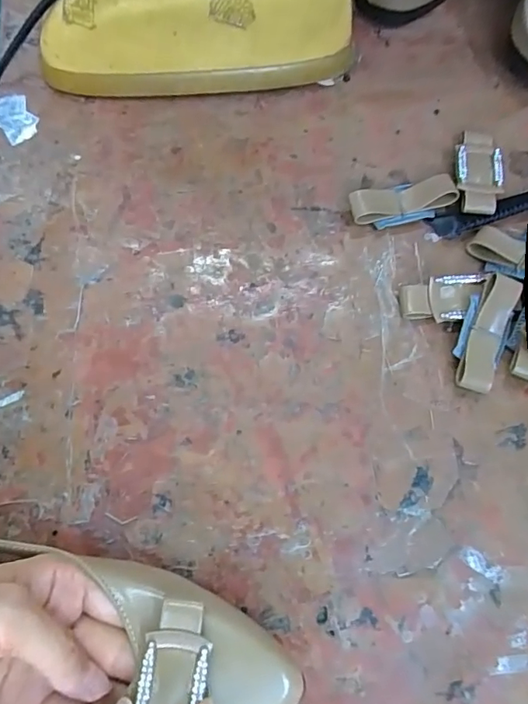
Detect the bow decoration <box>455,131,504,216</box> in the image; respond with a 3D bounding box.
[{"bbox_3d":[0.135,-0.113,0.318,0.027,0.013,0.059,5,73,3],"label":"bow decoration"}]

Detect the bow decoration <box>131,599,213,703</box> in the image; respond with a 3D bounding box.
[{"bbox_3d":[-0.038,0.139,0.207,0.028,0.008,0.064,9,67,4],"label":"bow decoration"}]

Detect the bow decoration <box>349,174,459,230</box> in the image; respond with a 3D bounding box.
[{"bbox_3d":[0.086,-0.093,0.314,0.064,0.015,0.026,-18,73,-4],"label":"bow decoration"}]

